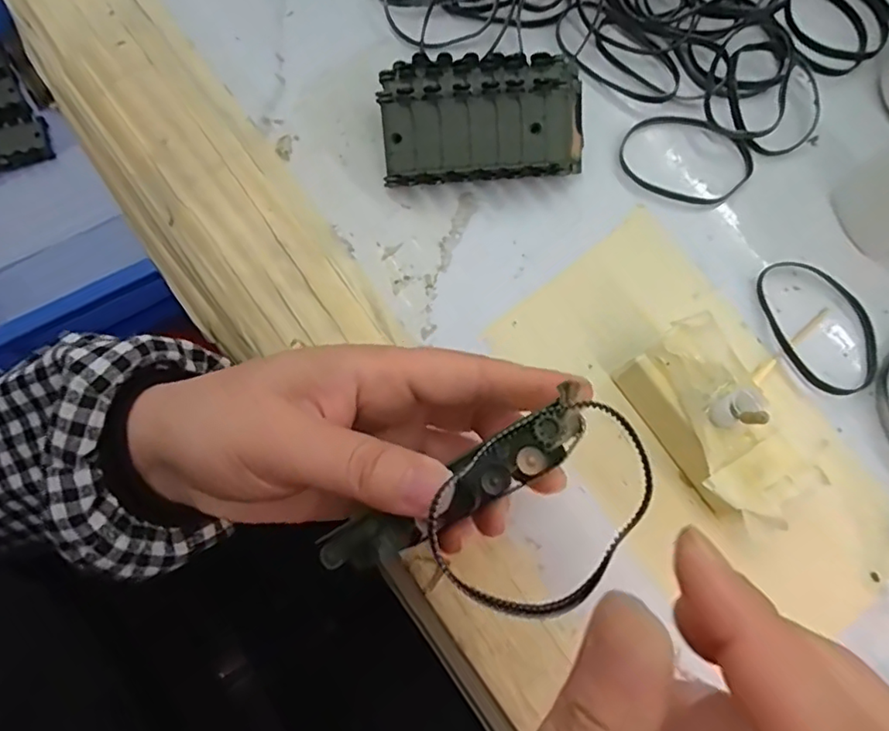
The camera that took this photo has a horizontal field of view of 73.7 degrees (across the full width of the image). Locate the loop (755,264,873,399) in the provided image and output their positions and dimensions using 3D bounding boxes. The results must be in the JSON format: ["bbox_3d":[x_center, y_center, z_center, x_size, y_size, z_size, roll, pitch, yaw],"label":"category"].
[{"bbox_3d":[0.181,-0.020,0.285,0.047,0.004,0.070,-16,76,-5],"label":"loop"}]

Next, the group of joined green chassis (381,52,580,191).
[{"bbox_3d":[0.019,-0.119,0.289,0.096,0.034,0.059,0,75,-1],"label":"group of joined green chassis"}]

